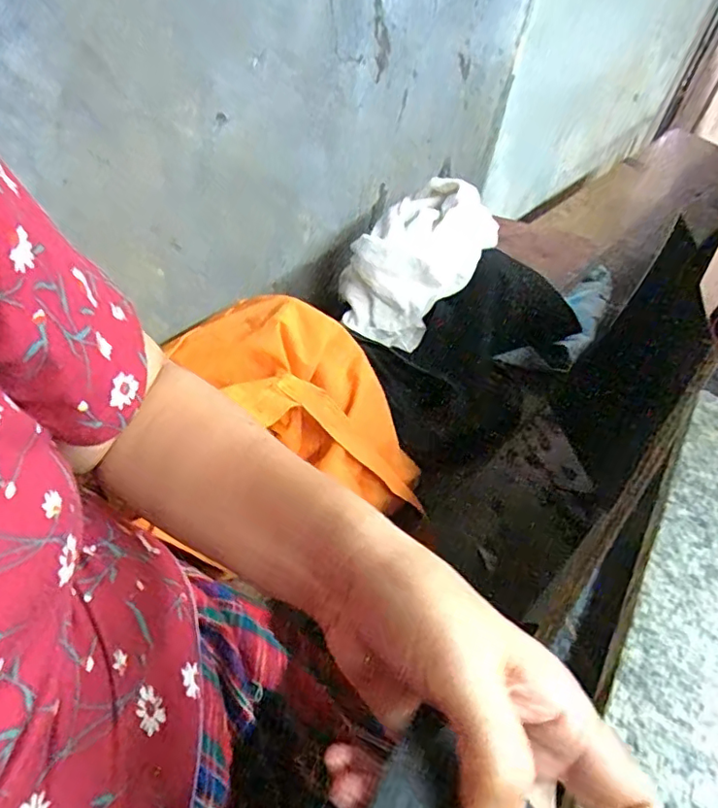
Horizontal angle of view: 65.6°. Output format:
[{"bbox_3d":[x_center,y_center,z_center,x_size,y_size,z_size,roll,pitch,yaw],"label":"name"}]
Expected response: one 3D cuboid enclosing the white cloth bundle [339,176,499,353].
[{"bbox_3d":[0.067,-0.182,0.699,0.151,0.113,0.204,27,53,16],"label":"white cloth bundle"}]

